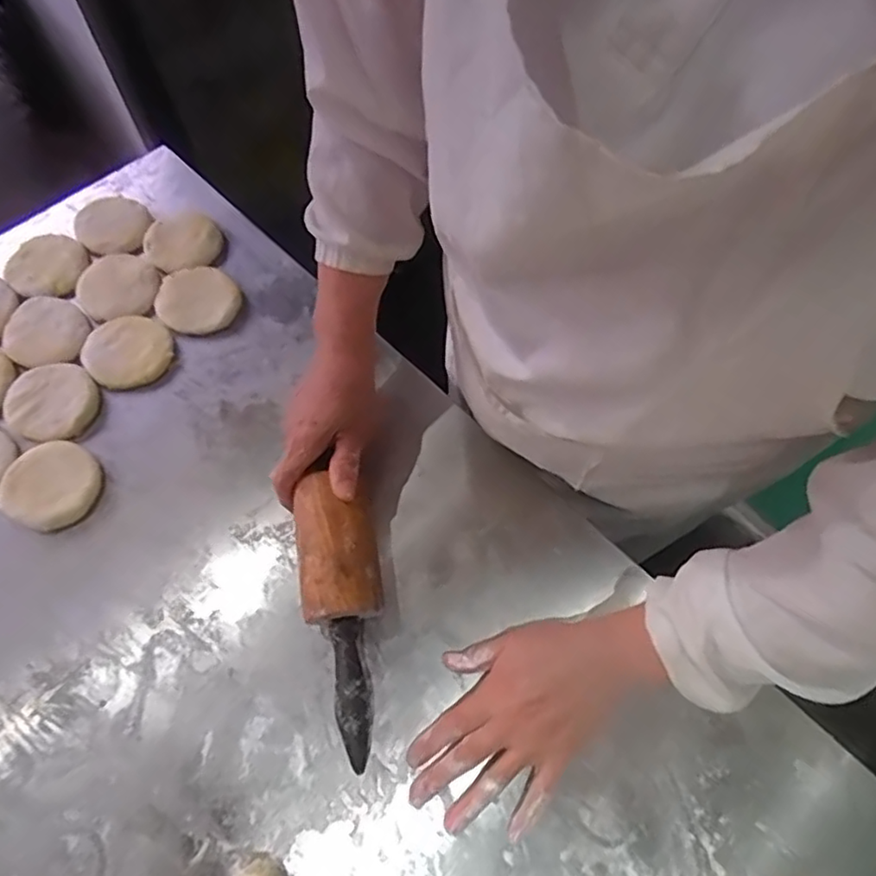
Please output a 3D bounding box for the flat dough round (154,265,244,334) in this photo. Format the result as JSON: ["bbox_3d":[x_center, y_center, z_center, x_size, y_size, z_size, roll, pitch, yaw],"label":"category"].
[{"bbox_3d":[-0.259,-0.151,0.652,0.082,0.011,0.087,1,65,-2],"label":"flat dough round"}]

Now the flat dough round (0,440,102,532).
[{"bbox_3d":[-0.356,0.042,0.561,0.084,0.011,0.079,32,68,12],"label":"flat dough round"}]

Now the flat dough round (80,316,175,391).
[{"bbox_3d":[-0.316,-0.090,0.623,0.081,0.008,0.082,1,65,-2],"label":"flat dough round"}]

